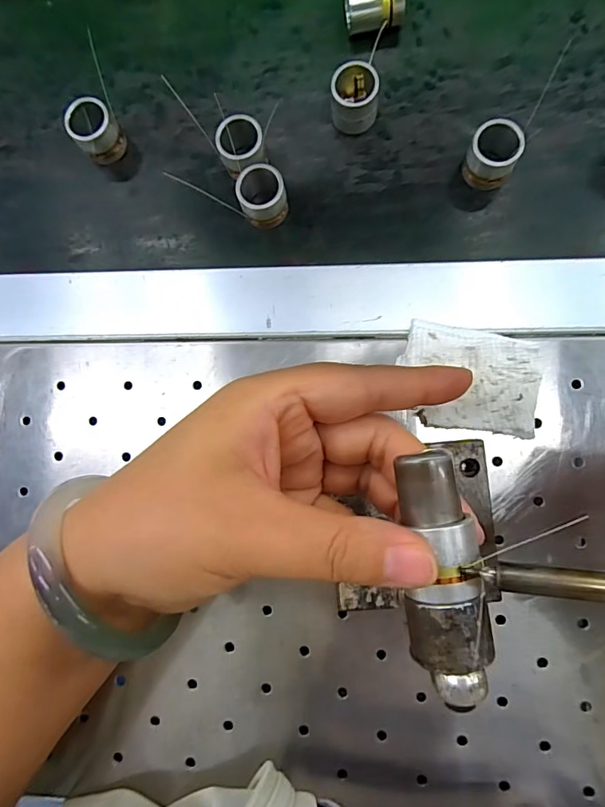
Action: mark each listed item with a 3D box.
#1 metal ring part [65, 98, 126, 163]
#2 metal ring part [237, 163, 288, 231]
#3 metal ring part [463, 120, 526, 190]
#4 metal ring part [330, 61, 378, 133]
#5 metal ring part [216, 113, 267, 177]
[{"bbox_3d":[-0.117,-0.154,0.254,0.023,0.026,0.019,-41,83,1],"label":"metal ring part"},{"bbox_3d":[-0.022,-0.111,0.243,0.024,0.025,0.023,0,85,5],"label":"metal ring part"},{"bbox_3d":[0.098,-0.128,0.231,0.025,0.024,0.023,0,85,5],"label":"metal ring part"},{"bbox_3d":[0.028,-0.162,0.240,0.024,0.028,0.021,16,87,6],"label":"metal ring part"},{"bbox_3d":[-0.032,-0.137,0.245,0.024,0.025,0.028,-21,83,3],"label":"metal ring part"}]

